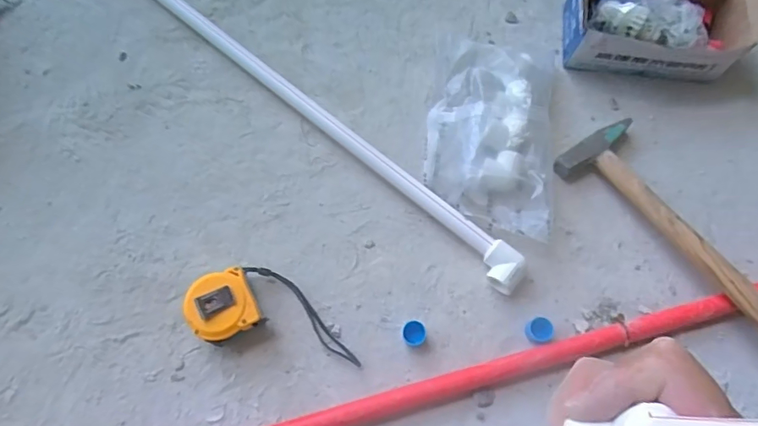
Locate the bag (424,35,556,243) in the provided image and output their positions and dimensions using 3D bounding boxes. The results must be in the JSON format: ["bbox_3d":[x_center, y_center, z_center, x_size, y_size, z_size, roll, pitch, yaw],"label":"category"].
[{"bbox_3d":[0.124,-0.092,0.541,0.134,0.051,0.225,10,71,2],"label":"bag"}]

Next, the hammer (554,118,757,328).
[{"bbox_3d":[0.322,0.016,0.501,0.101,0.045,0.288,-40,76,-13],"label":"hammer"}]

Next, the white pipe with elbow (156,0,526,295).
[{"bbox_3d":[-0.176,-0.201,0.584,0.847,0.031,0.035,41,75,12],"label":"white pipe with elbow"}]

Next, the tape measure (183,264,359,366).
[{"bbox_3d":[-0.100,0.093,0.474,0.160,0.043,0.076,7,71,1],"label":"tape measure"}]

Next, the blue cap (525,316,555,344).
[{"bbox_3d":[0.157,0.115,0.483,0.026,0.022,0.025,0,71,-1],"label":"blue cap"}]

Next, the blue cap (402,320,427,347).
[{"bbox_3d":[0.035,0.118,0.477,0.023,0.019,0.022,0,71,-1],"label":"blue cap"}]

